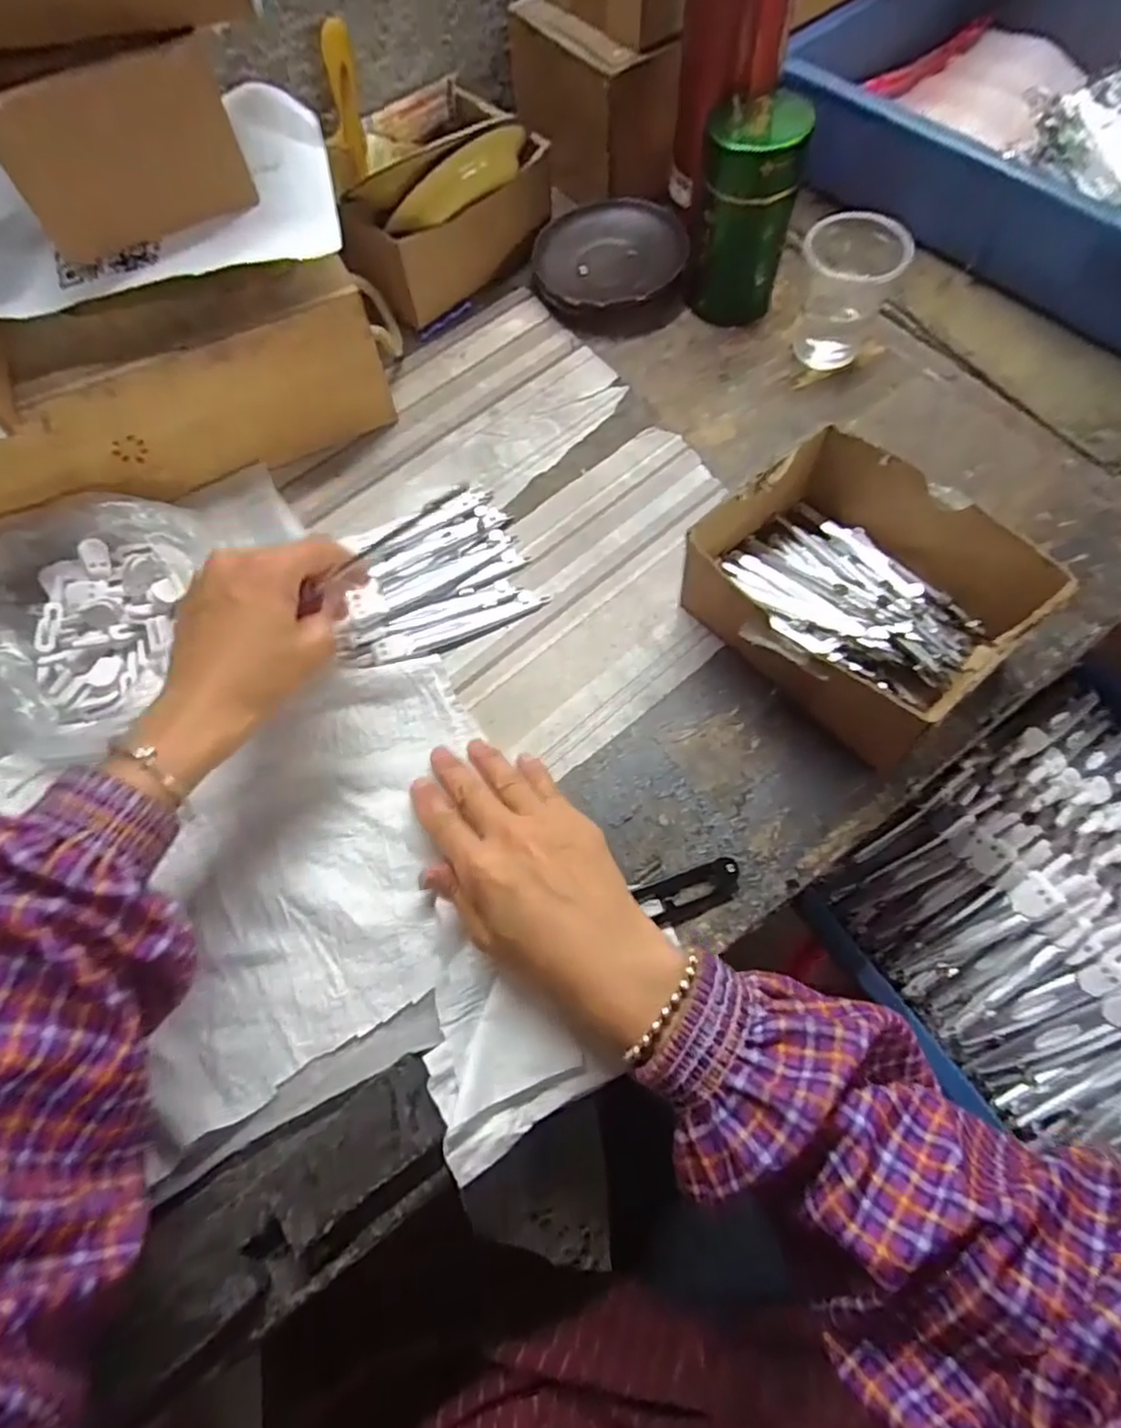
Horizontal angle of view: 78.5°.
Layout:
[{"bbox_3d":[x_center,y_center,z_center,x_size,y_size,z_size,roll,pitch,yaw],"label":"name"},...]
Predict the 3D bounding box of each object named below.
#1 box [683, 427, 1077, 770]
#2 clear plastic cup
[{"bbox_3d":[0.165,-0.065,0.392,0.135,0.075,0.161,-42,72,-15],"label":"box"},{"bbox_3d":[0.195,-0.294,0.477,0.059,0.072,0.057,-1,67,3],"label":"clear plastic cup"}]

